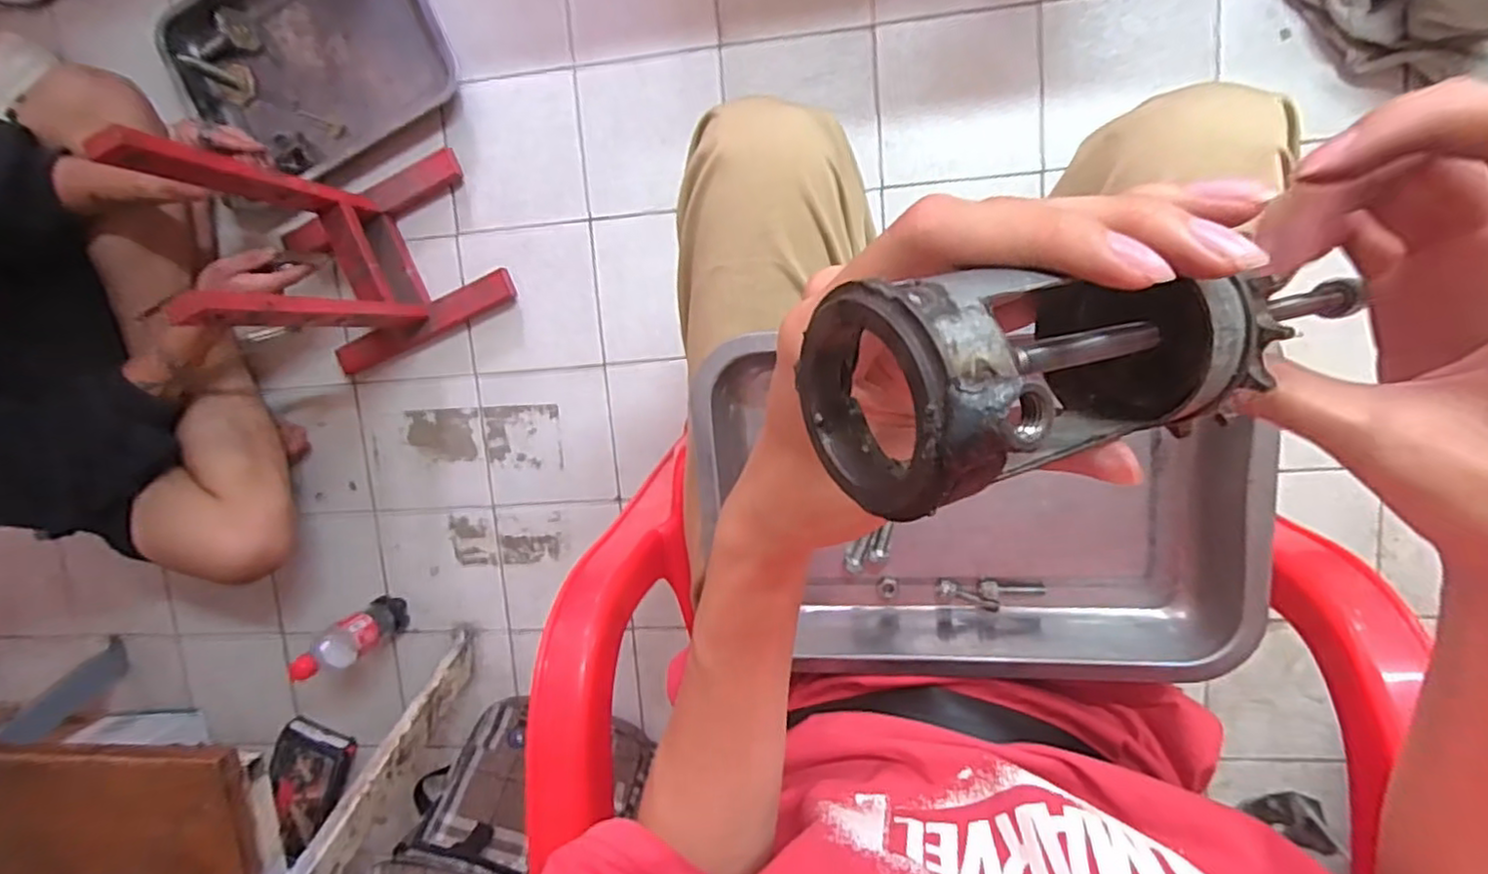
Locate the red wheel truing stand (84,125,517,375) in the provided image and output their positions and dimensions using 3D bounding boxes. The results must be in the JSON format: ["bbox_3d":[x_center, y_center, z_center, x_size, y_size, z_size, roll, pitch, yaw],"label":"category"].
[{"bbox_3d":[-0.531,-0.226,0.830,0.297,0.369,0.224,-23,93,11],"label":"red wheel truing stand"}]

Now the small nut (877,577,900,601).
[{"bbox_3d":[0.093,0.097,0.438,0.014,0.006,0.014,1,99,8],"label":"small nut"}]

